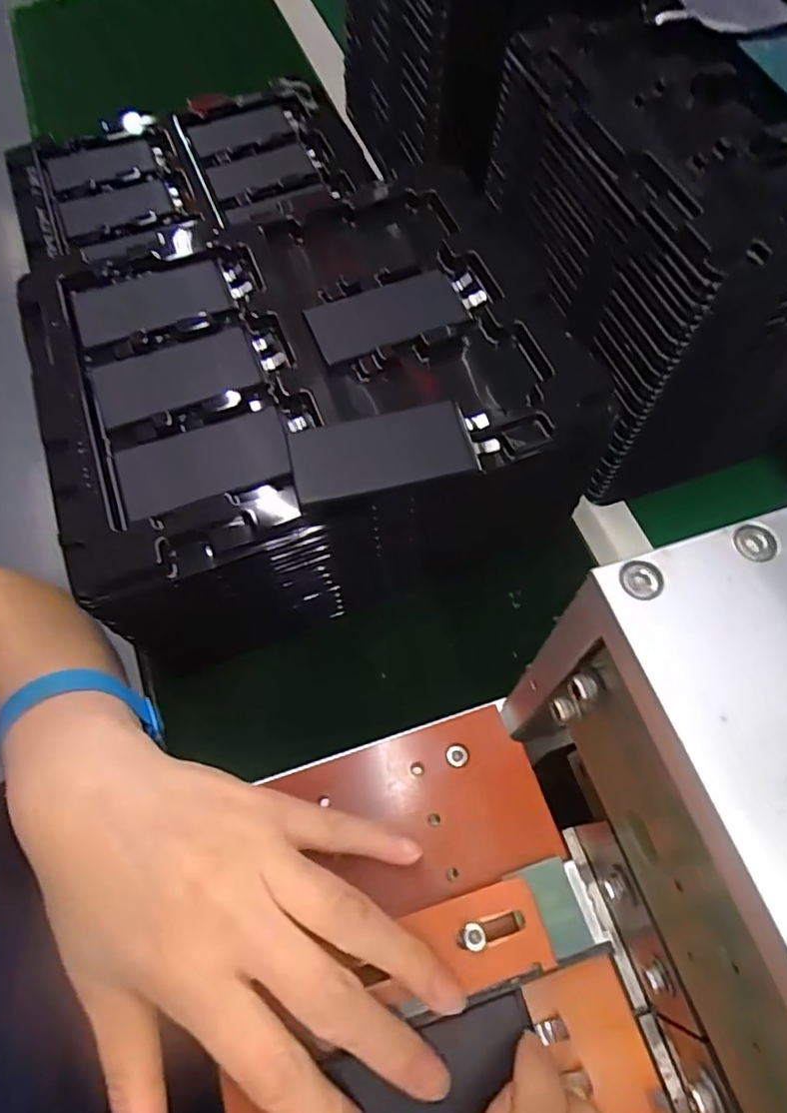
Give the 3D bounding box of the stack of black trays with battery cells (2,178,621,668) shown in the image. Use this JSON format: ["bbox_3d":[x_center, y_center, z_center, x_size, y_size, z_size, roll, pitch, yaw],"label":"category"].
[{"bbox_3d":[-0.047,-0.095,0.364,0.280,0.084,0.239,-21,66,-9],"label":"stack of black trays with battery cells"}]

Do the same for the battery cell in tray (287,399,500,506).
[{"bbox_3d":[0.000,-0.050,0.298,0.094,0.012,0.043,-8,64,-3],"label":"battery cell in tray"}]

